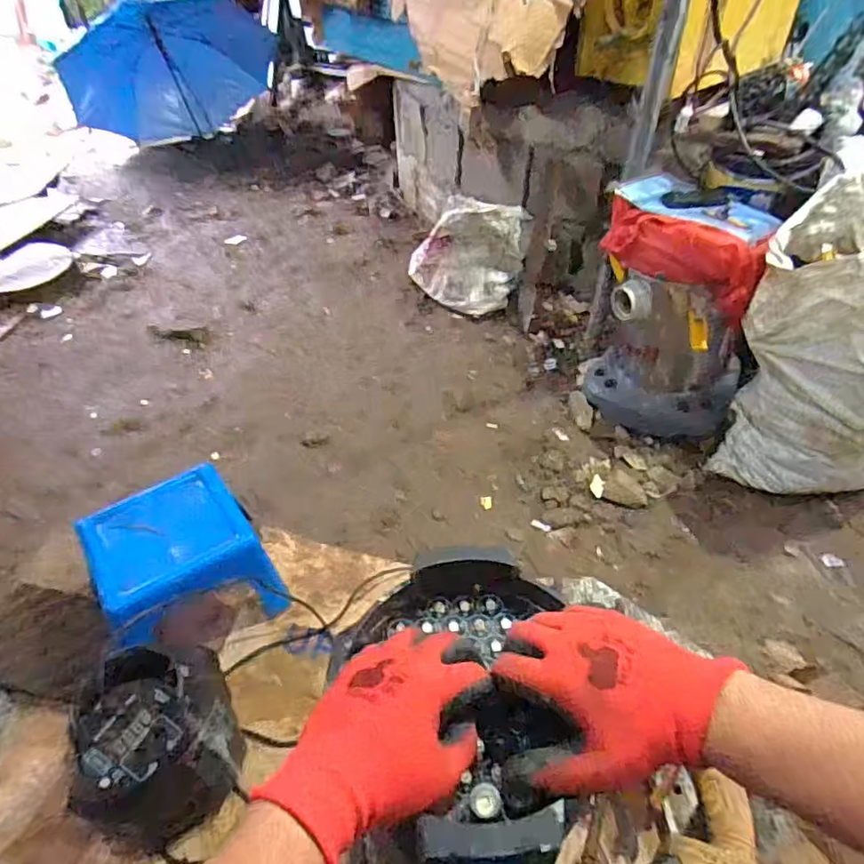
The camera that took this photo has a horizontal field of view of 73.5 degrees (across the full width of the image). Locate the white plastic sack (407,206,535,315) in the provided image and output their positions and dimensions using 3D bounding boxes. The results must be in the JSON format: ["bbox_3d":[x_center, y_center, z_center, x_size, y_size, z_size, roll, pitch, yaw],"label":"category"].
[{"bbox_3d":[0.112,-0.514,1.734,0.351,0.257,0.187,-1,48,0],"label":"white plastic sack"}]

